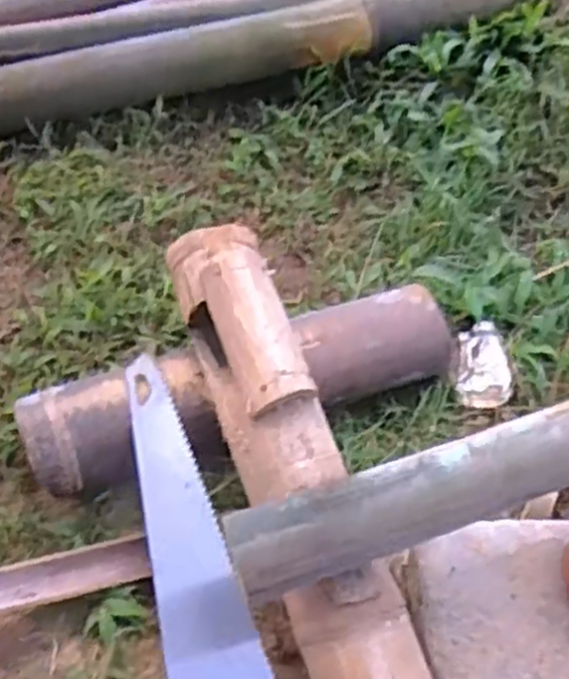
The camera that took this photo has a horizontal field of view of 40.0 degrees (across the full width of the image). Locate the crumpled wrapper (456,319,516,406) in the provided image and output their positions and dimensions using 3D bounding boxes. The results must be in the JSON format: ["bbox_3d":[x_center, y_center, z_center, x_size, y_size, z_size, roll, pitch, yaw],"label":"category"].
[{"bbox_3d":[0.220,0.028,0.872,0.056,0.026,0.093,-2,54,-3],"label":"crumpled wrapper"}]

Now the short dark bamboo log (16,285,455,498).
[{"bbox_3d":[-0.033,0.047,0.790,0.440,0.093,0.102,-20,56,-13],"label":"short dark bamboo log"}]

